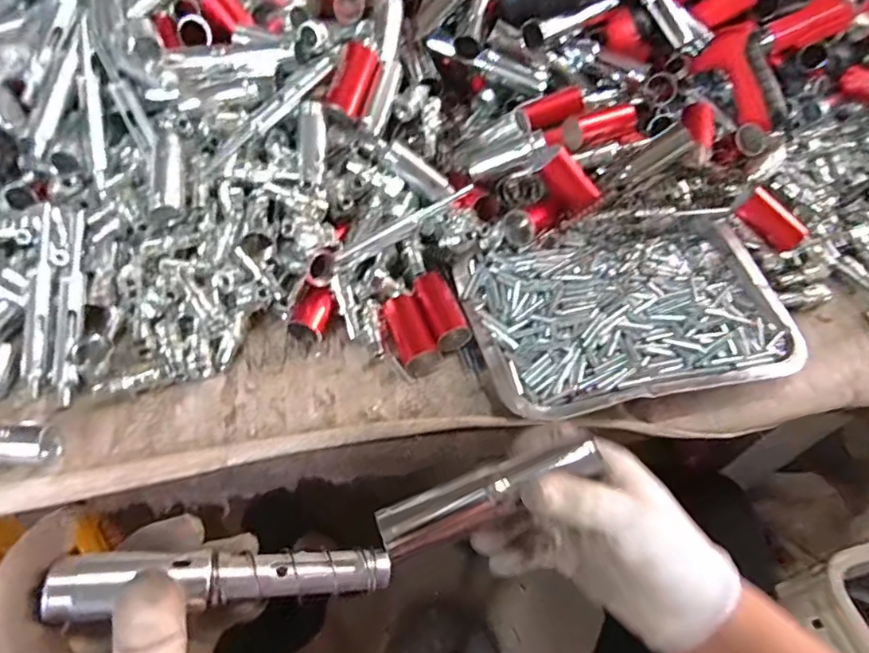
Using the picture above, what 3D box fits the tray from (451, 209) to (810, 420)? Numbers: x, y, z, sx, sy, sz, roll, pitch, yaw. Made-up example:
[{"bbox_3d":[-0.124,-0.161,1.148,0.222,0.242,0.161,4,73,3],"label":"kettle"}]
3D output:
[{"bbox_3d":[0.160,-0.014,0.462,0.257,0.037,0.165,-10,55,-12],"label":"tray"}]

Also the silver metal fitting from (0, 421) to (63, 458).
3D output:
[{"bbox_3d":[-0.275,0.080,0.379,0.034,0.024,0.026,-2,54,-6],"label":"silver metal fitting"}]

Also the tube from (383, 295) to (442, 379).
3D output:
[{"bbox_3d":[-0.020,0.006,0.456,0.029,0.022,0.068,-17,57,-16],"label":"tube"}]

